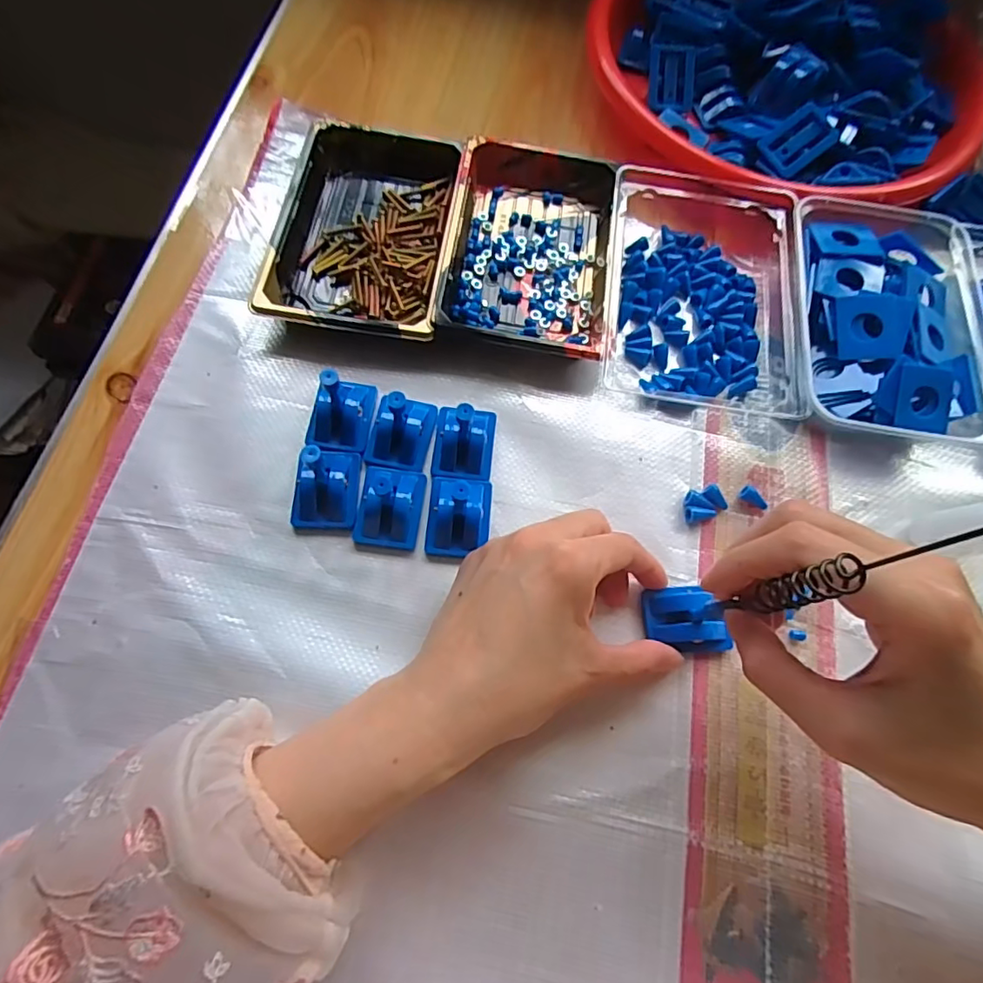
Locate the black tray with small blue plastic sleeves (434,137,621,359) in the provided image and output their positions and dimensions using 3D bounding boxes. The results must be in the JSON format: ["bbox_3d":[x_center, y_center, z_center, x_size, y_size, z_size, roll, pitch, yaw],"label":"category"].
[{"bbox_3d":[0.027,-0.163,0.364,0.104,0.027,0.169,7,69,0],"label":"black tray with small blue plastic sleeves"}]

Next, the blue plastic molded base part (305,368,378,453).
[{"bbox_3d":[-0.086,-0.050,0.309,0.035,0.043,0.046,9,69,1],"label":"blue plastic molded base part"}]

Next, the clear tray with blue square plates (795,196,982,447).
[{"bbox_3d":[0.242,-0.106,0.348,0.115,0.034,0.163,9,69,1],"label":"clear tray with blue square plates"}]

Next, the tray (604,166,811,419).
[{"bbox_3d":[0.134,-0.137,0.357,0.113,0.033,0.173,7,69,0],"label":"tray"}]

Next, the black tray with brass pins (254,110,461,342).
[{"bbox_3d":[-0.079,-0.170,0.363,0.106,0.022,0.163,7,69,0],"label":"black tray with brass pins"}]

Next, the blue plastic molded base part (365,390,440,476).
[{"bbox_3d":[-0.050,-0.040,0.306,0.033,0.042,0.043,17,69,4],"label":"blue plastic molded base part"}]

